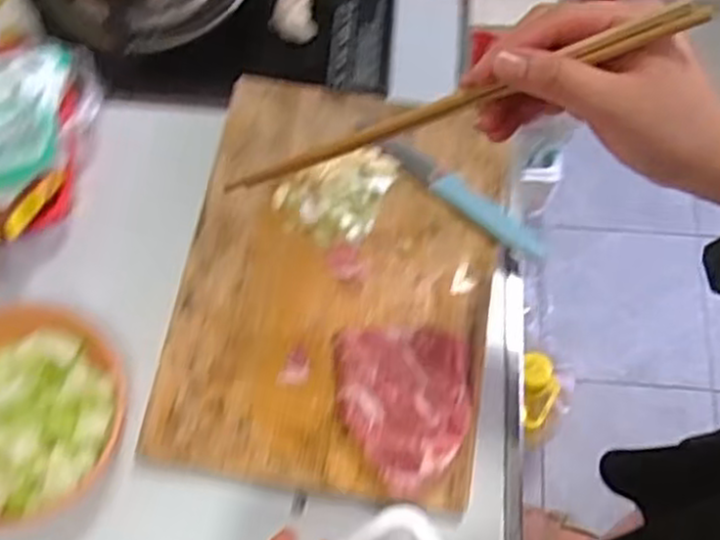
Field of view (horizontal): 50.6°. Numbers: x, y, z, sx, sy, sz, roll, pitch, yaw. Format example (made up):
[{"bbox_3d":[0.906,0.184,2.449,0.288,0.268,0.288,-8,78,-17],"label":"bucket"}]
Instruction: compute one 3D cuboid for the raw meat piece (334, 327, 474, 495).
[{"bbox_3d":[0.029,0.095,0.536,0.089,0.042,0.107,-1,67,0],"label":"raw meat piece"}]

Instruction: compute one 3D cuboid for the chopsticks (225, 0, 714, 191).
[{"bbox_3d":[0.035,-0.080,0.390,0.269,0.014,0.011,-16,63,30],"label":"chopsticks"}]

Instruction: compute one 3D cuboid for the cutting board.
[{"bbox_3d":[-0.017,0.001,0.596,0.238,0.029,0.325,9,68,4],"label":"cutting board"}]

